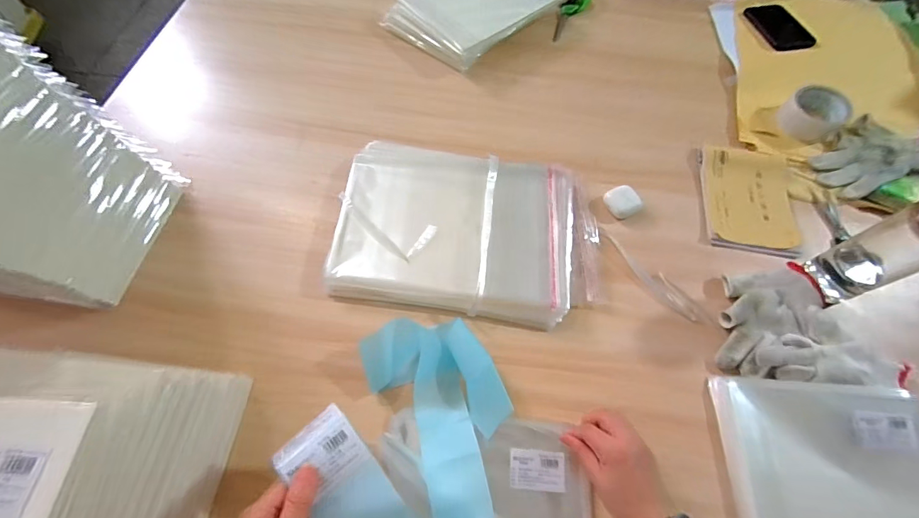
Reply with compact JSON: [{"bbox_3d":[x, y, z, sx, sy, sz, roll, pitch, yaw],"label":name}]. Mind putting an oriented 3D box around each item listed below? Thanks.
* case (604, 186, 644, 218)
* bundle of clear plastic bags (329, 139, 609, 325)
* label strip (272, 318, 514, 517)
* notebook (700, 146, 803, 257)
[{"bbox_3d":[0.251,-0.088,0.603,0.048,0.016,0.049,-27,67,-12],"label":"case"},{"bbox_3d":[0.012,-0.044,0.572,0.379,0.032,0.254,8,65,4],"label":"bundle of clear plastic bags"},{"bbox_3d":[-0.038,0.158,0.393,0.182,0.146,0.215,9,65,5],"label":"label strip"},{"bbox_3d":[0.458,-0.096,0.621,0.133,0.016,0.186,9,65,5],"label":"notebook"}]

